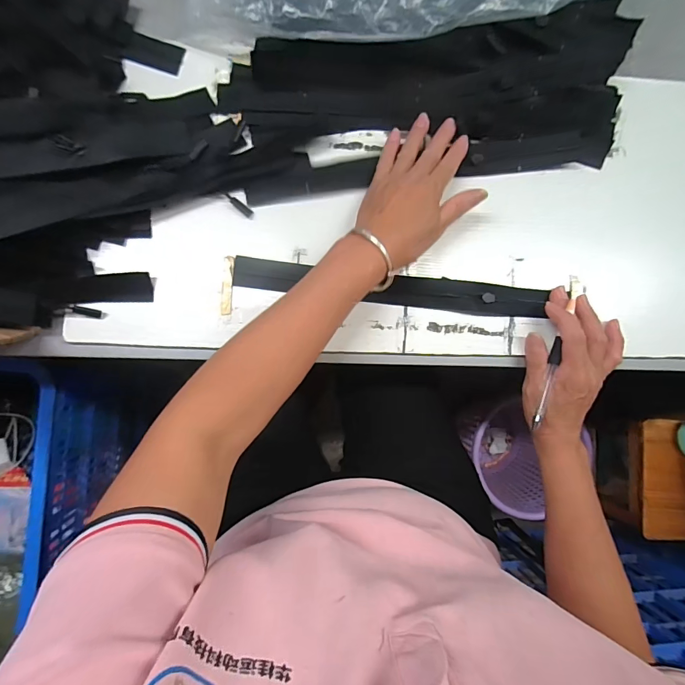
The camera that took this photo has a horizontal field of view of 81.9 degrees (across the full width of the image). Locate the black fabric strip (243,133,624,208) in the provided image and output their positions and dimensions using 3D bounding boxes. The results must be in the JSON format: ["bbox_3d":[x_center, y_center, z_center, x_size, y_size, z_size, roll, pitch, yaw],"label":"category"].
[{"bbox_3d":[0.095,-0.183,0.412,0.385,0.009,0.035,-8,103,-4],"label":"black fabric strip"}]

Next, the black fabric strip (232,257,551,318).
[{"bbox_3d":[0.050,-0.055,0.408,0.318,0.010,0.032,6,91,-1],"label":"black fabric strip"}]

